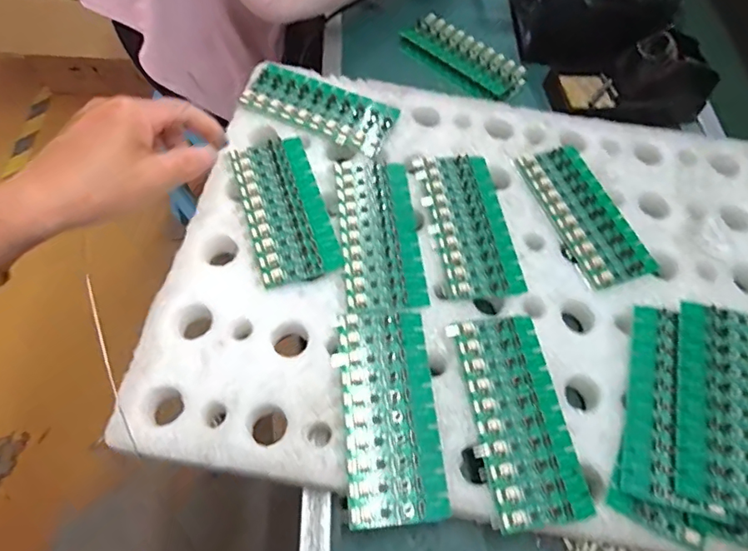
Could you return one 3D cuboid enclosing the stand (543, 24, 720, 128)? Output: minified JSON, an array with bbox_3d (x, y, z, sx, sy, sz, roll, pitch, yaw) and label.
[{"bbox_3d":[0.266,-0.200,0.522,0.161,0.080,0.091,2,61,-4],"label":"stand"}]

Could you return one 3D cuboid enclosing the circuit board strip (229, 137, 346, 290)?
[{"bbox_3d":[-0.073,-0.056,0.409,0.061,0.010,0.137,-15,64,-12],"label":"circuit board strip"}]

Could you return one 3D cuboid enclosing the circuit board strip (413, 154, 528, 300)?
[{"bbox_3d":[0.077,-0.045,0.414,0.063,0.007,0.136,-6,62,-7],"label":"circuit board strip"}]

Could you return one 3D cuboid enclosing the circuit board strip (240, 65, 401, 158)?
[{"bbox_3d":[-0.049,-0.160,0.466,0.137,0.007,0.064,25,63,9],"label":"circuit board strip"}]

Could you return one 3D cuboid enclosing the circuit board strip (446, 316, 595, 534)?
[{"bbox_3d":[0.096,0.092,0.339,0.062,0.007,0.135,-6,62,-7],"label":"circuit board strip"}]

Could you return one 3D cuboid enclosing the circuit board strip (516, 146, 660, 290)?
[{"bbox_3d":[0.180,-0.054,0.433,0.065,0.010,0.137,-16,64,-12],"label":"circuit board strip"}]

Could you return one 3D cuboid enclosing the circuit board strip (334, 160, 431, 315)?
[{"bbox_3d":[0.004,-0.035,0.405,0.061,0.013,0.142,-4,62,-6],"label":"circuit board strip"}]

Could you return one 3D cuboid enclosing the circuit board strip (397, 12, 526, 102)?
[{"bbox_3d":[0.098,-0.243,0.561,0.141,0.012,0.065,37,65,15],"label":"circuit board strip"}]

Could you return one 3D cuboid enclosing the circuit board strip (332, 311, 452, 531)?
[{"bbox_3d":[0.010,0.088,0.336,0.061,0.006,0.138,-3,62,-6],"label":"circuit board strip"}]

